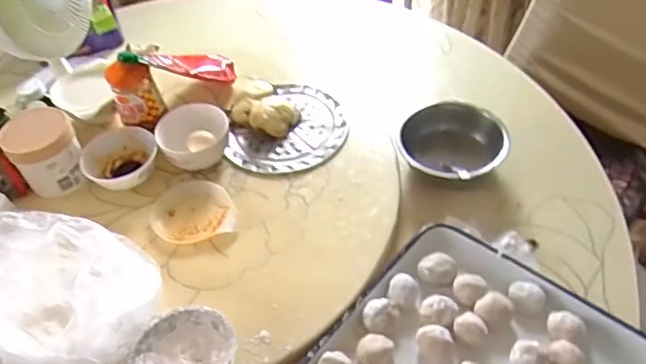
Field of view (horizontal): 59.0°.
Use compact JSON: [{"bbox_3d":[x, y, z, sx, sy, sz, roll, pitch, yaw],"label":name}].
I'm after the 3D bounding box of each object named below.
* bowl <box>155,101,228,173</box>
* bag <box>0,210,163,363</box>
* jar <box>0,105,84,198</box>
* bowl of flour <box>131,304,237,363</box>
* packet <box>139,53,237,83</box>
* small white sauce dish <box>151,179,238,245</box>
[{"bbox_3d":[-0.199,-0.072,0.883,0.104,0.076,0.086,-22,50,-14],"label":"bowl"},{"bbox_3d":[-0.293,0.135,0.663,0.181,0.142,0.200,-30,53,-20],"label":"bag"},{"bbox_3d":[-0.420,-0.046,0.870,0.094,0.093,0.112,-30,53,-20],"label":"jar"},{"bbox_3d":[-0.158,0.208,0.663,0.115,0.038,0.117,-3,48,3],"label":"bowl of flour"},{"bbox_3d":[-0.232,-0.201,0.964,0.067,0.032,0.182,38,27,32],"label":"packet"},{"bbox_3d":[-0.189,0.041,0.827,0.110,0.018,0.107,-3,48,3],"label":"small white sauce dish"}]

